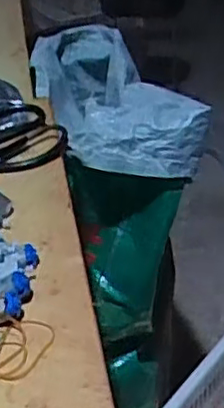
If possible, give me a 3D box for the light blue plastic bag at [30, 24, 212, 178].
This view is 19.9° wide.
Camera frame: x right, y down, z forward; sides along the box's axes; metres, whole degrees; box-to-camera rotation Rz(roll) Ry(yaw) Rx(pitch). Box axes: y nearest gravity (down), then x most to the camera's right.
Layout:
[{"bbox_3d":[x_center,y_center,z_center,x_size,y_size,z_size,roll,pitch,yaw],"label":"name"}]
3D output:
[{"bbox_3d":[-0.026,-0.153,0.889,0.153,0.100,0.455,-12,33,-11],"label":"light blue plastic bag"}]

